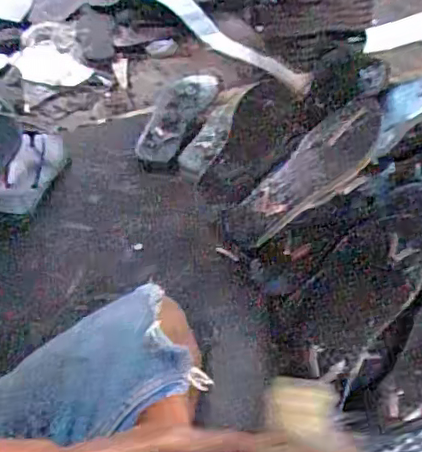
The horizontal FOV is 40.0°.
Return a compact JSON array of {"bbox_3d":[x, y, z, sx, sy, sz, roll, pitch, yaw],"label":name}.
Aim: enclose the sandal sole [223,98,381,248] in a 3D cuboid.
[{"bbox_3d":[0.125,-0.067,0.778,0.250,0.022,0.100,-42,45,10],"label":"sandal sole"}]

